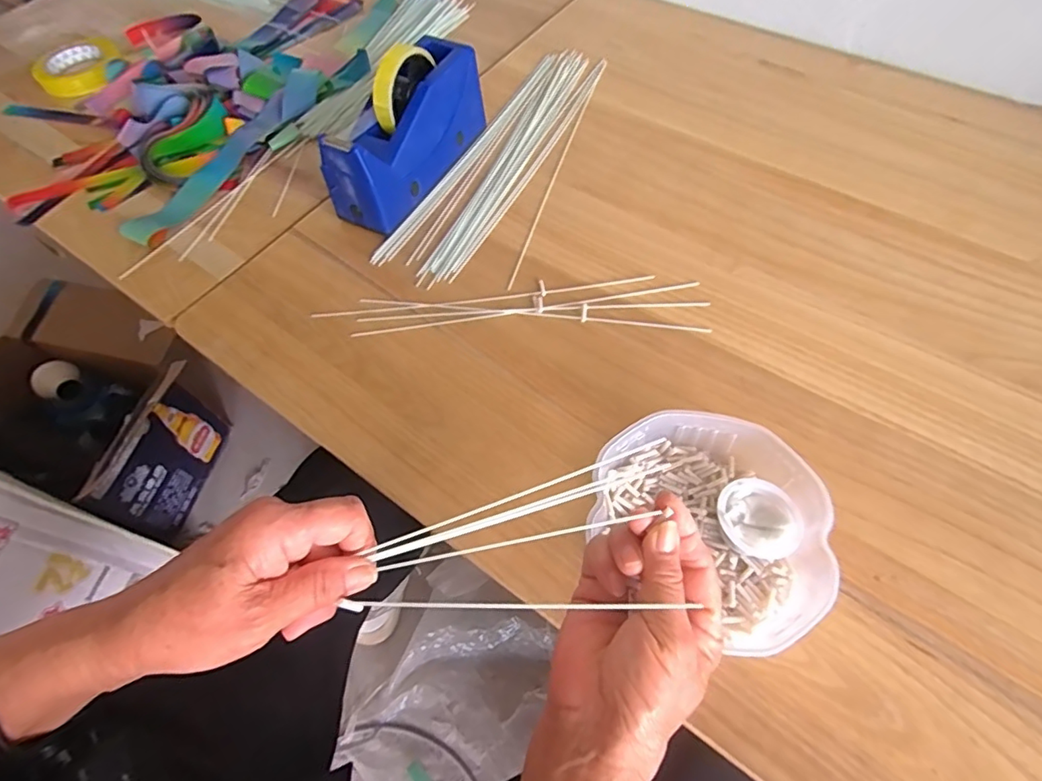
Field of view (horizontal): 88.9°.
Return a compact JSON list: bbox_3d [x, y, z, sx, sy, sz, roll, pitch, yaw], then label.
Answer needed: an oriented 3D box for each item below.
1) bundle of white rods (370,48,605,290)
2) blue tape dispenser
[{"bbox_3d":[-0.014,-0.271,0.604,0.136,0.006,0.401,17,63,12],"label":"bundle of white rods"},{"bbox_3d":[-0.119,-0.273,0.551,0.069,0.118,0.203,27,66,17],"label":"blue tape dispenser"}]

